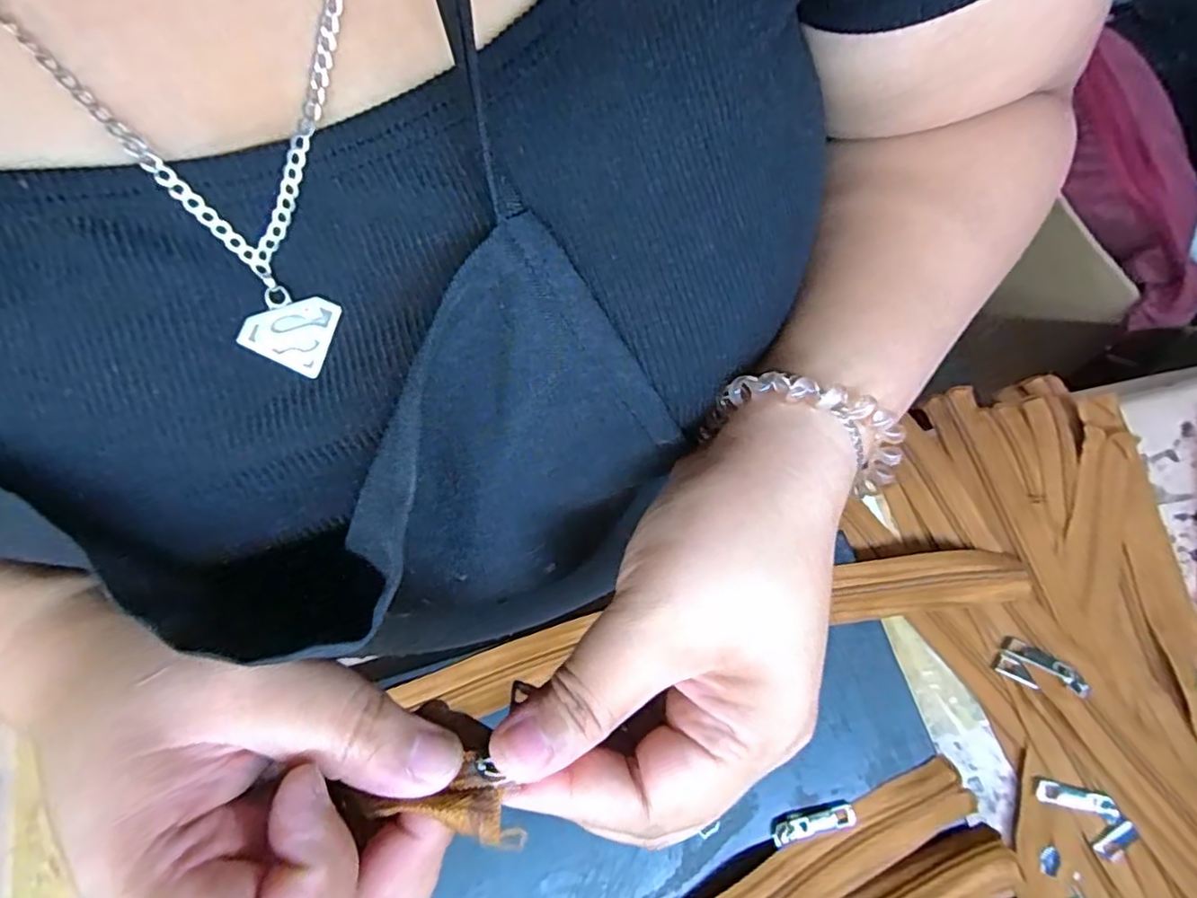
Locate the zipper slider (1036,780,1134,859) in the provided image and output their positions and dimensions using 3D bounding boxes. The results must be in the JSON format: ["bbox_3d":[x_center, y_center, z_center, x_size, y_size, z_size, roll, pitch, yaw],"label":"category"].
[{"bbox_3d":[0.251,0.187,0.315,0.045,0.007,0.024,43,103,13],"label":"zipper slider"}]

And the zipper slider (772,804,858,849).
[{"bbox_3d":[0.107,0.186,0.304,0.042,0.004,0.011,-14,75,-3],"label":"zipper slider"}]

